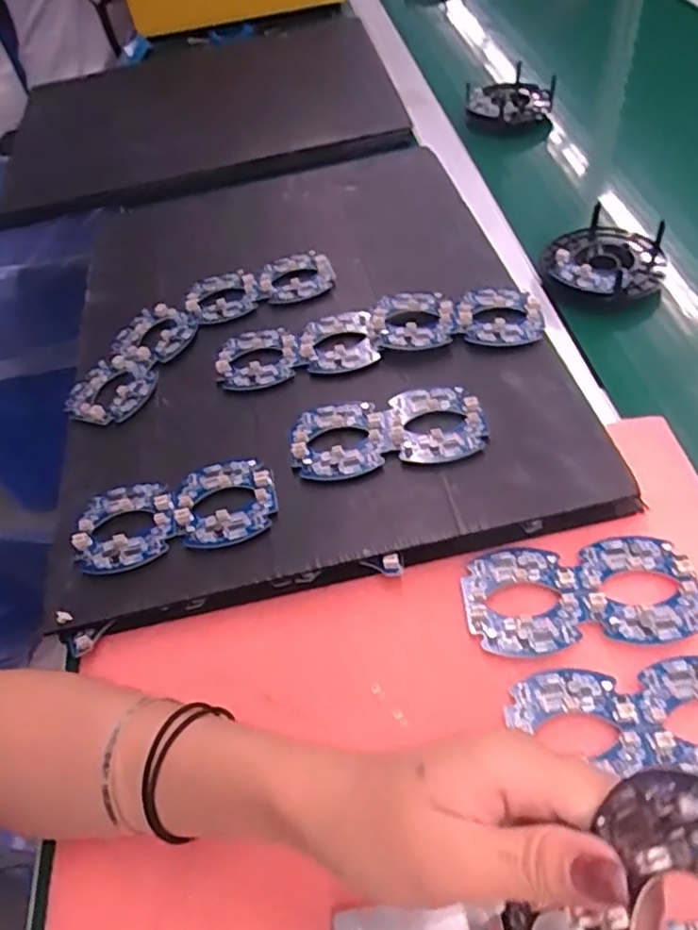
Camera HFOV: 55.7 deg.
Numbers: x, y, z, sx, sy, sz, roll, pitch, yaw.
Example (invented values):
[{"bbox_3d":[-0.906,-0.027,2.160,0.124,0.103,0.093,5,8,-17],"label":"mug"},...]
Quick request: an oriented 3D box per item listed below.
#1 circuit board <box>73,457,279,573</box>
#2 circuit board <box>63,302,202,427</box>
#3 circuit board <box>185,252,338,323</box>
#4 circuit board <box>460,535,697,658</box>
[{"bbox_3d":[-0.110,0.030,0.419,0.125,0.010,0.061,-15,50,-2],"label":"circuit board"},{"bbox_3d":[-0.170,-0.081,0.524,0.061,0.011,0.124,15,55,21],"label":"circuit board"},{"bbox_3d":[-0.077,-0.156,0.567,0.126,0.009,0.060,-18,50,-5],"label":"circuit board"},{"bbox_3d":[0.130,0.073,0.375,0.127,0.004,0.065,-7,52,5],"label":"circuit board"}]

